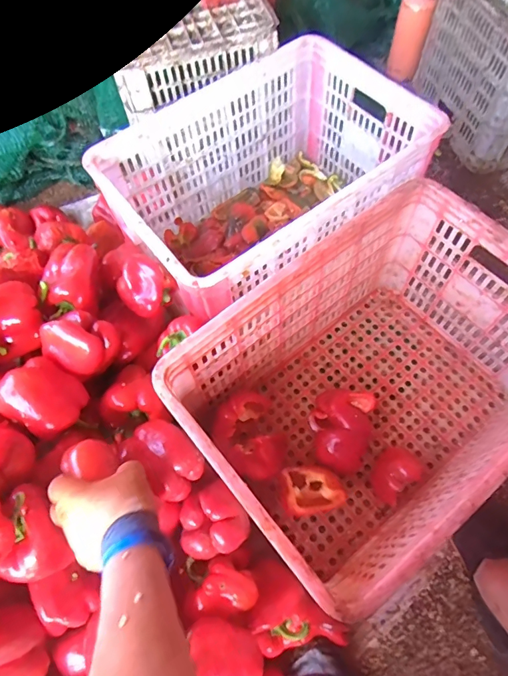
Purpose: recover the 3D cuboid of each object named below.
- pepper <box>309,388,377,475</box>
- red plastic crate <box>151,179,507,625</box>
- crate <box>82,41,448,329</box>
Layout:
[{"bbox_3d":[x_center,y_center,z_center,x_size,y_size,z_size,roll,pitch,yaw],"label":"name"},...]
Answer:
[{"bbox_3d":[0.147,0.151,0.736,0.103,0.068,0.140,19,67,12],"label":"pepper"},{"bbox_3d":[0.177,0.079,0.663,0.497,0.302,0.347,-37,68,-14],"label":"red plastic crate"},{"bbox_3d":[0.020,-0.265,0.821,0.498,0.274,0.354,-35,68,-14],"label":"crate"}]

